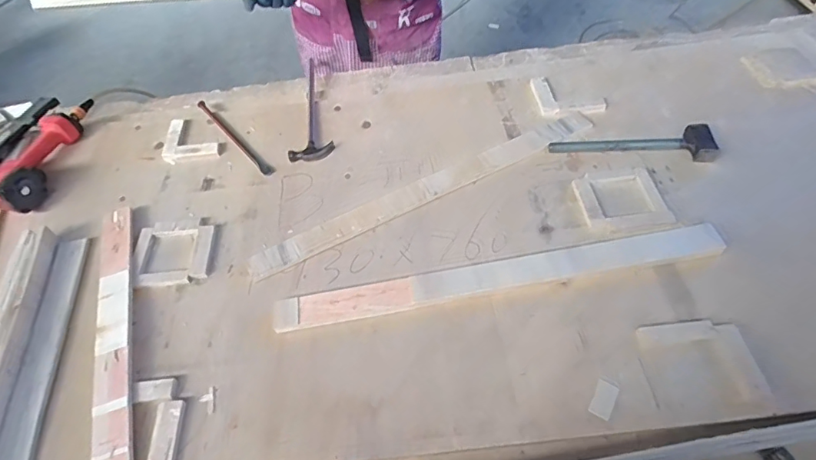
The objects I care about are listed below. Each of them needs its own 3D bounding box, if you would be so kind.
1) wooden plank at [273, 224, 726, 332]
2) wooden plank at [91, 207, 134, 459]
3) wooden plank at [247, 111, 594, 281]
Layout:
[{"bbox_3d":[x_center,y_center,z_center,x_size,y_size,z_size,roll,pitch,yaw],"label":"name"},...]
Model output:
[{"bbox_3d":[0.153,0.080,0.808,0.774,0.030,0.051,-9,53,-1],"label":"wooden plank"},{"bbox_3d":[-0.451,0.245,0.734,0.056,0.022,0.738,-12,54,-17],"label":"wooden plank"},{"bbox_3d":[0.042,-0.085,0.953,0.758,0.021,0.059,-24,55,-12],"label":"wooden plank"}]

